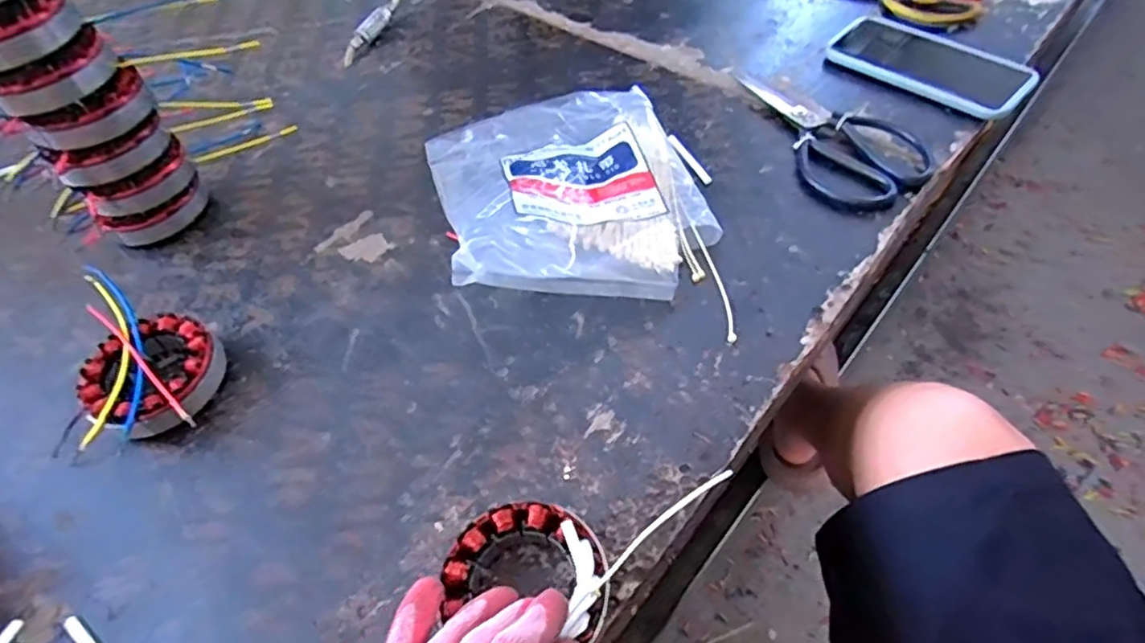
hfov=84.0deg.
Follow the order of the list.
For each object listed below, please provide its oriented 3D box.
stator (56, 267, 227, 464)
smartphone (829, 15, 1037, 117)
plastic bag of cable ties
[{"bbox_3d":[-0.298,0.017,0.451,0.089,0.034,0.168,-20,54,-9],"label":"stator"},{"bbox_3d":[0.332,-0.243,0.596,0.091,0.013,0.180,-38,55,-23],"label":"smartphone"},{"bbox_3d":[-0.006,-0.119,0.504,0.197,0.068,0.250,-16,54,-6],"label":"plastic bag of cable ties"}]

